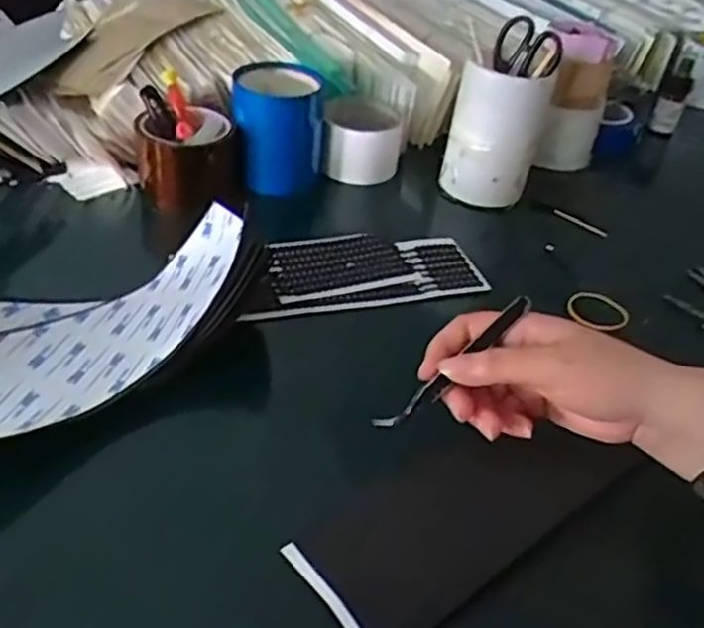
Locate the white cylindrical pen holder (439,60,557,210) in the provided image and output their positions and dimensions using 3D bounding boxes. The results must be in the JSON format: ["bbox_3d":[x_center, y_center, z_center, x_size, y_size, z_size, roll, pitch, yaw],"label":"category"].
[{"bbox_3d":[0.147,-0.187,0.718,0.088,0.137,0.080,4,39,-3],"label":"white cylindrical pen holder"}]

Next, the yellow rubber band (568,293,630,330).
[{"bbox_3d":[0.211,-0.003,0.602,0.048,0.008,0.045,2,45,-2],"label":"yellow rubber band"}]

